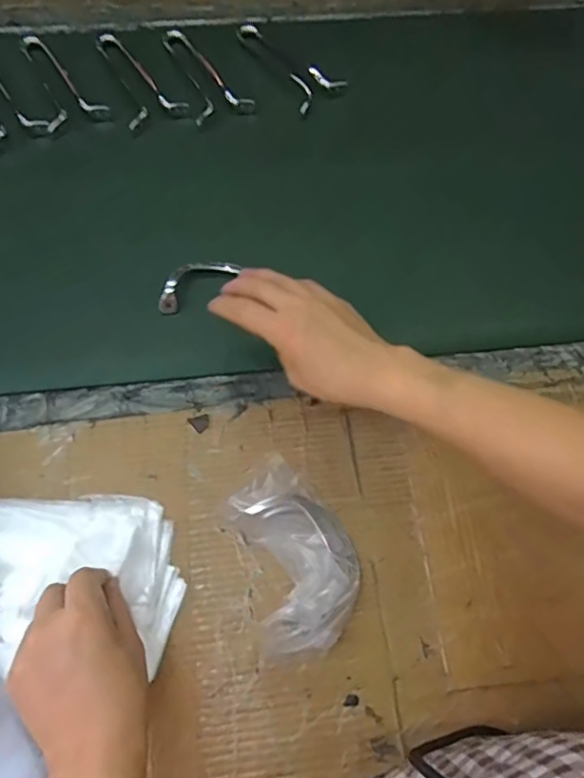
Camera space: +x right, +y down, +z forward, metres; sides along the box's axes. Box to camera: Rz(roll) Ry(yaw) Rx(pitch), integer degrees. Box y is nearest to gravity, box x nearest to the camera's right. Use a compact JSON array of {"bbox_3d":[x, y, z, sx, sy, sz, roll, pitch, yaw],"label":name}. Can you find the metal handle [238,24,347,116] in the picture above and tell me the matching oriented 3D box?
[{"bbox_3d":[-0.012,-0.399,0.690,0.068,0.013,0.155,-39,74,-17],"label":"metal handle"}]

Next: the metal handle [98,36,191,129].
[{"bbox_3d":[-0.187,-0.373,0.671,0.069,0.008,0.159,-26,71,-14],"label":"metal handle"}]

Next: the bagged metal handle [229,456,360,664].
[{"bbox_3d":[0.005,0.127,0.448,0.090,0.048,0.144,-14,69,-9],"label":"bagged metal handle"}]

